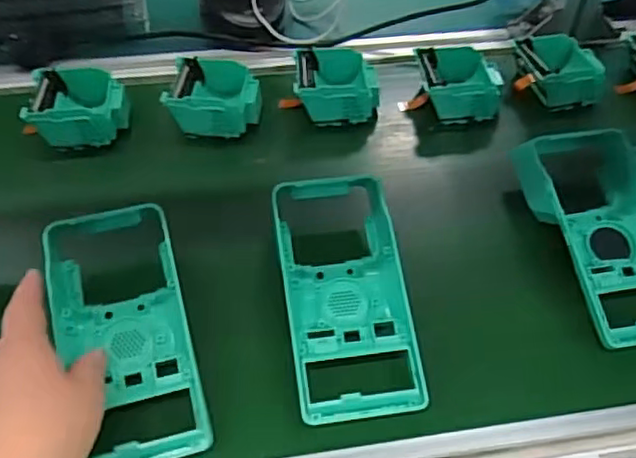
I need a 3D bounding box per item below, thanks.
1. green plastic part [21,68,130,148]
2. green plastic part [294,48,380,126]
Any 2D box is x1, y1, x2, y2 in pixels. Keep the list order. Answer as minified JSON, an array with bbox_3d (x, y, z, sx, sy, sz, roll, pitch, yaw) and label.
[{"bbox_3d":[-0.214,-0.107,0.571,0.083,0.044,0.085,-3,49,-8],"label":"green plastic part"},{"bbox_3d":[0.017,-0.135,0.605,0.079,0.039,0.079,-2,48,-7],"label":"green plastic part"}]

